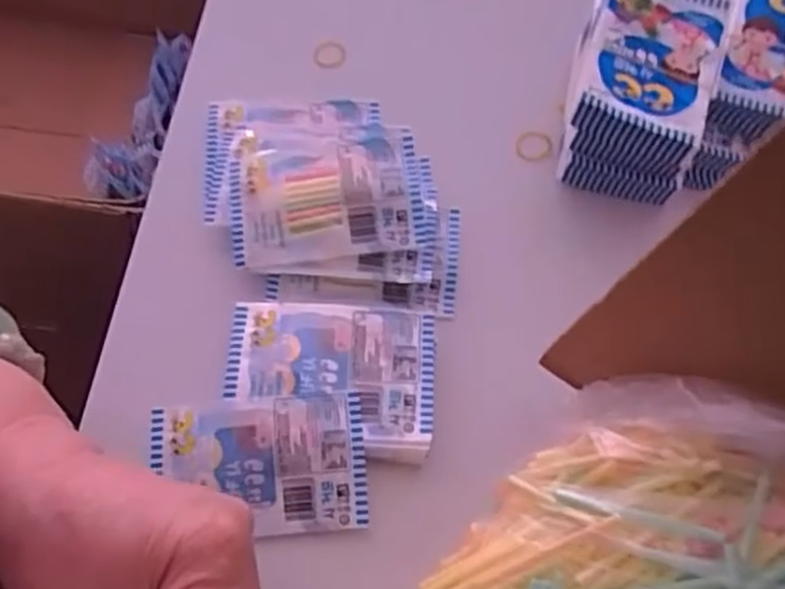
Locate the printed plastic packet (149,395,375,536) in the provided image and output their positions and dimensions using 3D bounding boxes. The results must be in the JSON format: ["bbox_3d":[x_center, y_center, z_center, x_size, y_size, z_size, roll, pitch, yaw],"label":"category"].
[{"bbox_3d":[-0.065,0.084,0.360,0.103,0.008,0.064,-4,82,-1],"label":"printed plastic packet"}]

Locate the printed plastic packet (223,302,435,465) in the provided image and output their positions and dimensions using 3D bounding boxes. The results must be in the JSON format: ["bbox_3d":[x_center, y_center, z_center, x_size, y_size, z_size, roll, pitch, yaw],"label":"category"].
[{"bbox_3d":[-0.031,0.042,0.376,0.103,0.013,0.075,4,66,-2],"label":"printed plastic packet"}]

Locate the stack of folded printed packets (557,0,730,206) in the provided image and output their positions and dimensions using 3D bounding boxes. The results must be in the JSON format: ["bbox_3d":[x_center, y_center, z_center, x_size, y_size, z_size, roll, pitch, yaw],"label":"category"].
[{"bbox_3d":[0.139,-0.118,0.432,0.075,0.072,0.106,15,67,3],"label":"stack of folded printed packets"}]

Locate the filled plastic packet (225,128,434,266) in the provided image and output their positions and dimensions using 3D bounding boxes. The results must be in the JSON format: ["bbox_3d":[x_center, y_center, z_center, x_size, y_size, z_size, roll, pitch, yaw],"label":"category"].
[{"bbox_3d":[-0.037,-0.054,0.409,0.102,0.030,0.074,-6,67,-6],"label":"filled plastic packet"}]

